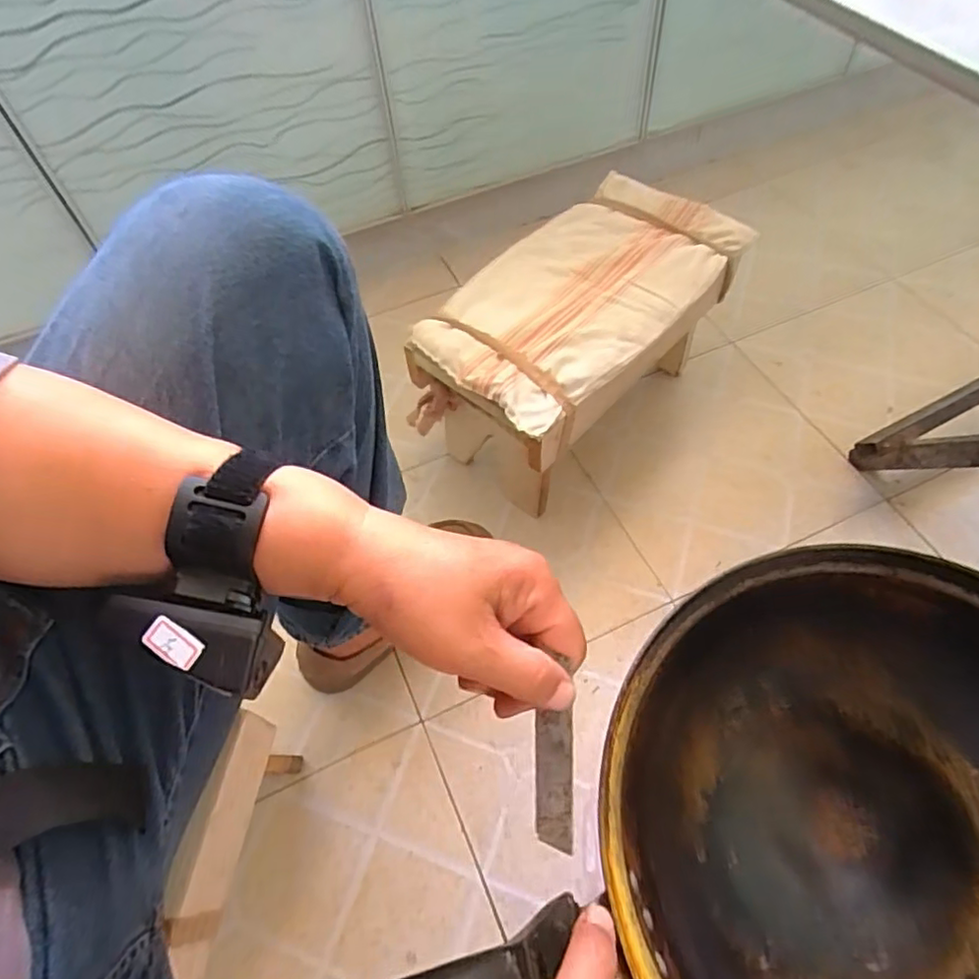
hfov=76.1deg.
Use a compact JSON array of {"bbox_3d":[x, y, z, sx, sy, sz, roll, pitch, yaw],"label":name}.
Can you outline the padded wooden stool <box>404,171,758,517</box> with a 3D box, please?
[{"bbox_3d":[0.107,-0.162,0.751,0.197,0.217,0.371,39,68,24],"label":"padded wooden stool"}]

